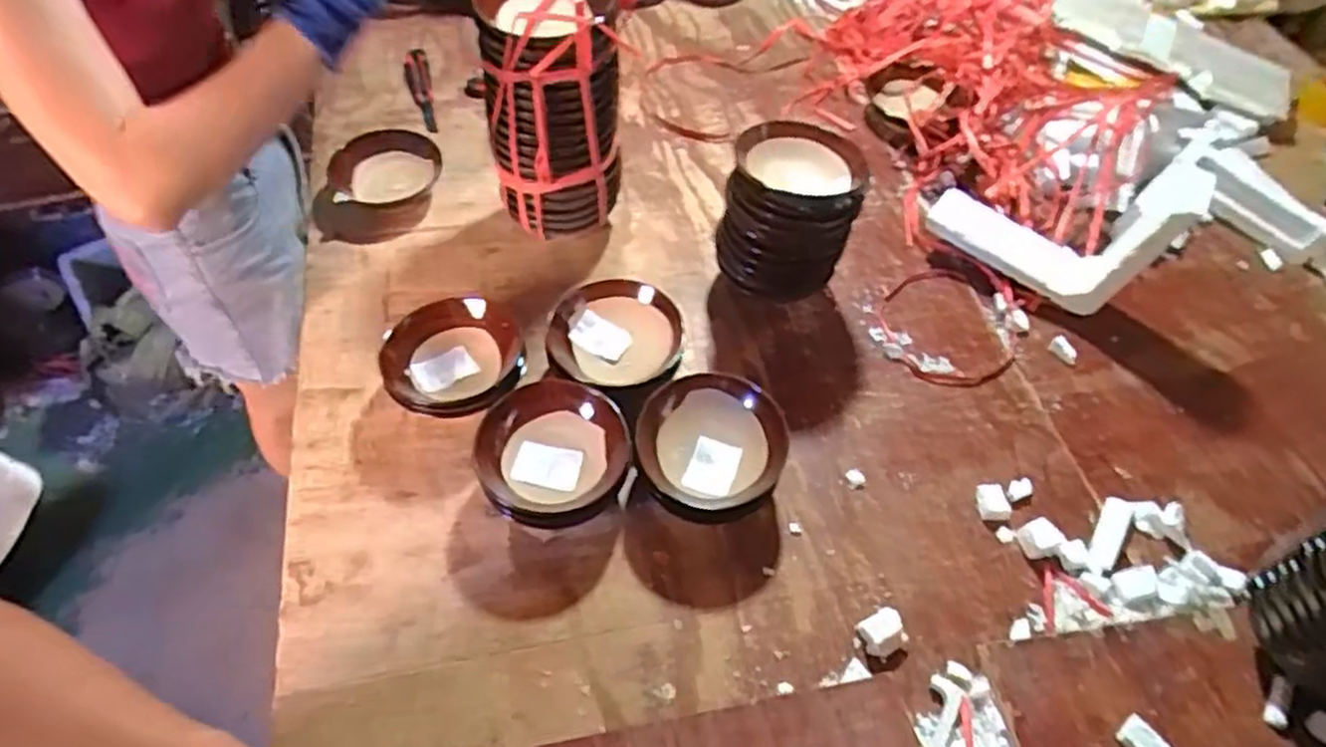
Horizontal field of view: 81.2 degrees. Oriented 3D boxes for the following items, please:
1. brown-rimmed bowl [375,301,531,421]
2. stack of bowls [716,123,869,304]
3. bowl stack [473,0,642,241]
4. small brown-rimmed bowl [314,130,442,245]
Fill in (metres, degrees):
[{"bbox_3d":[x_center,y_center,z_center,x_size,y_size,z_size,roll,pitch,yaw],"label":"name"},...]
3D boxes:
[{"bbox_3d":[-0.247,-0.009,0.923,0.140,0.090,0.146,1,55,-2],"label":"brown-rimmed bowl"},{"bbox_3d":[0.156,-0.203,0.980,0.161,0.187,0.139,13,55,7],"label":"stack of bowls"},{"bbox_3d":[-0.124,-0.341,0.969,0.188,0.322,0.179,-3,55,-4],"label":"bowl stack"},{"bbox_3d":[-0.408,-0.270,1.122,0.157,0.055,0.175,-1,55,-3],"label":"small brown-rimmed bowl"}]

